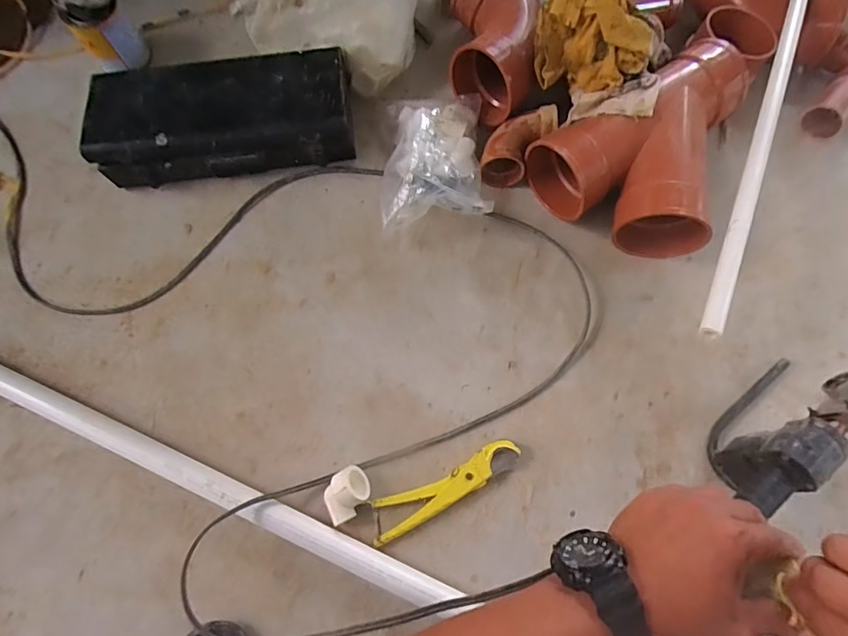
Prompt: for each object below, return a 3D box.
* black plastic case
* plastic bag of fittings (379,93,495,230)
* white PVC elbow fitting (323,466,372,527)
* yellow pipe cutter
[{"bbox_3d":[-0.293,-0.298,0.723,0.372,0.096,0.159,-4,73,-1],"label":"black plastic case"},{"bbox_3d":[0.013,-0.241,0.705,0.150,0.067,0.230,-1,73,0],"label":"plastic bag of fittings"},{"bbox_3d":[-0.093,0.209,0.573,0.044,0.039,0.063,37,76,11],"label":"white PVC elbow fitting"},{"bbox_3d":[0.028,0.208,0.584,0.193,0.020,0.051,-24,74,-7],"label":"yellow pipe cutter"}]

